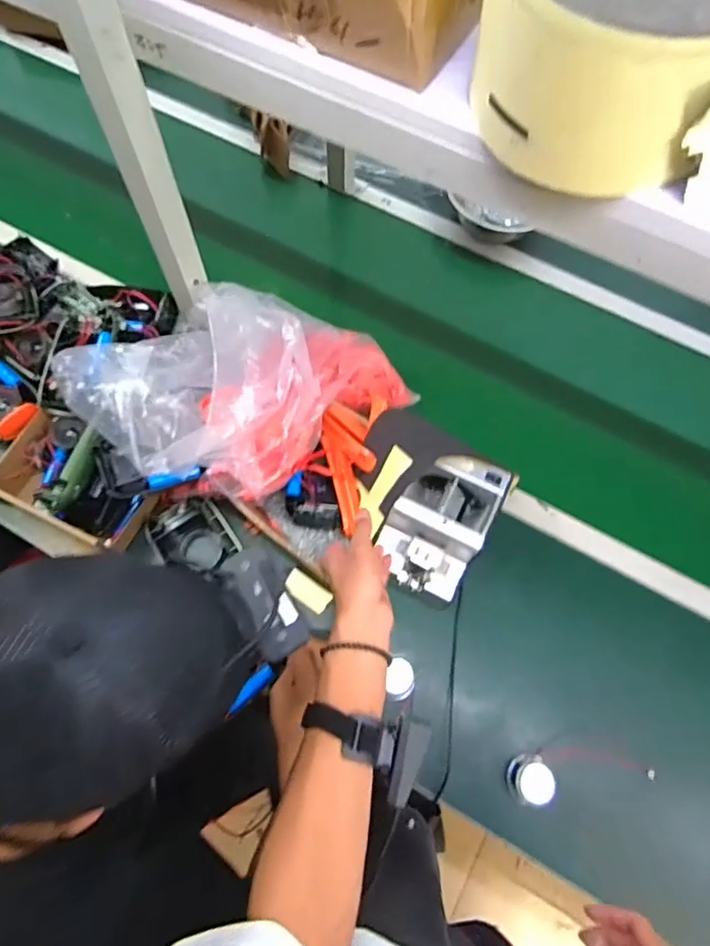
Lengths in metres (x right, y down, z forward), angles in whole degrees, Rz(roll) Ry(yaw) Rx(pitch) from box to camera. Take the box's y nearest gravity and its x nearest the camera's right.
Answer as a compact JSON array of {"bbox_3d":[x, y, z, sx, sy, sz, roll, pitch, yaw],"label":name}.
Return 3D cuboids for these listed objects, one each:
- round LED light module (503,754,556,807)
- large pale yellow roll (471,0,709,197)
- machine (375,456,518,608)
[{"bbox_3d":[0.220,0.388,0.679,0.056,0.046,0.055,4,68,1],"label":"round LED light module"},{"bbox_3d":[0.184,-0.312,0.376,0.180,0.116,0.180,14,68,5],"label":"large pale yellow roll"},{"bbox_3d":[0.113,0.069,0.724,0.123,0.122,0.174,28,70,10],"label":"machine"}]

